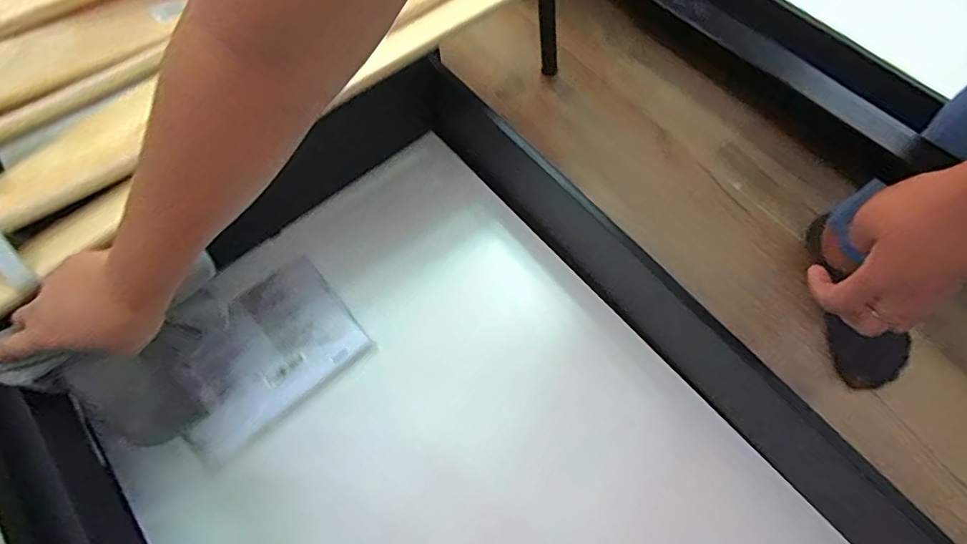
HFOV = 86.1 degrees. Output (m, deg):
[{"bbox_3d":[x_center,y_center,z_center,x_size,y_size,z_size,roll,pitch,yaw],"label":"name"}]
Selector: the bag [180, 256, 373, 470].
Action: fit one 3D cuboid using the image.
[{"bbox_3d":[-0.275,0.099,0.644,0.221,0.022,0.162,-37,70,-18],"label":"bag"}]

